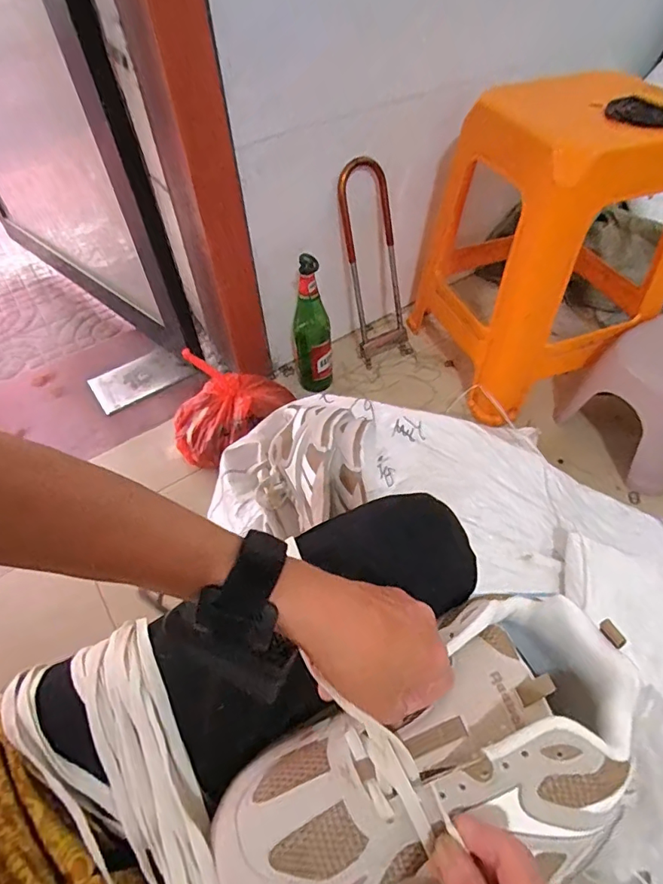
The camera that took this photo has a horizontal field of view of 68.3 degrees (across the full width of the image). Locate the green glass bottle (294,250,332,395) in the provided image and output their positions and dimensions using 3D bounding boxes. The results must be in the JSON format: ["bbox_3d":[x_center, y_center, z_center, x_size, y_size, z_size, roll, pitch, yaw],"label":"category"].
[{"bbox_3d":[-0.040,-0.225,0.937,0.071,0.276,0.083,-6,51,-2],"label":"green glass bottle"}]

